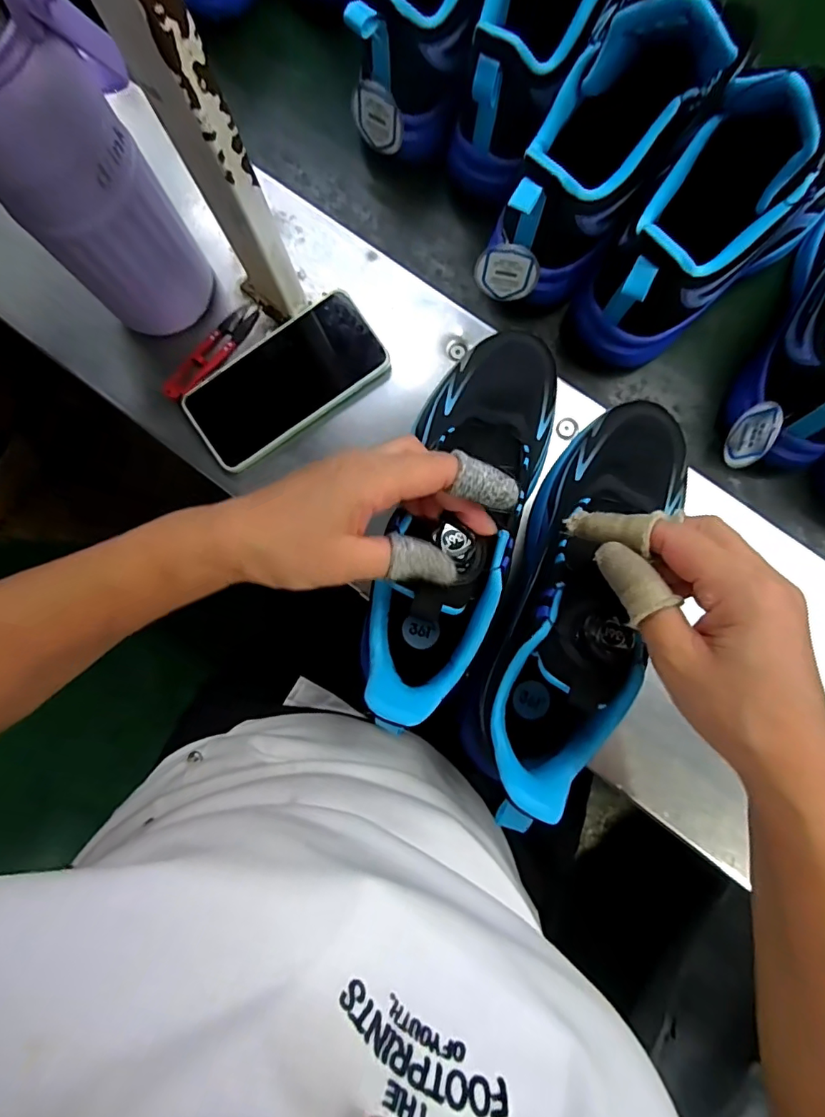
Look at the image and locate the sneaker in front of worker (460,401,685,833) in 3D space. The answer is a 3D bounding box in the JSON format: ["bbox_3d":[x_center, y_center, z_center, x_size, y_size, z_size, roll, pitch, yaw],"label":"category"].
[{"bbox_3d":[0.107,0.026,0.326,0.088,0.112,0.273,21,72,5],"label":"sneaker in front of worker"}]

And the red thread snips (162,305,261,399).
[{"bbox_3d":[-0.165,-0.170,0.412,0.026,0.010,0.101,38,81,8],"label":"red thread snips"}]

